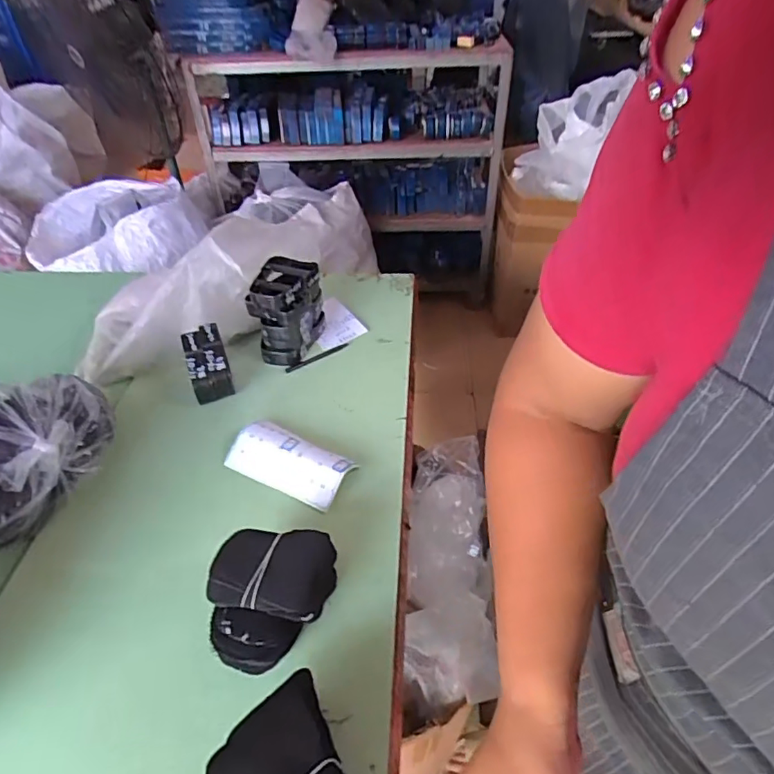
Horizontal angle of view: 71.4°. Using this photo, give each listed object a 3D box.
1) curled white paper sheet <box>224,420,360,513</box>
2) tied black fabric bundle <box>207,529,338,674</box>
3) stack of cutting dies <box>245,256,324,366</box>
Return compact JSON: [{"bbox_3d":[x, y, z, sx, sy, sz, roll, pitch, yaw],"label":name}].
[{"bbox_3d":[-0.151,0.113,0.852,0.204,0.041,0.106,20,47,22],"label":"curled white paper sheet"},{"bbox_3d":[-0.137,0.258,0.652,0.138,0.095,0.145,0,43,2],"label":"tied black fabric bundle"},{"bbox_3d":[-0.191,-0.145,1.037,0.125,0.155,0.135,-3,43,-1],"label":"stack of cutting dies"}]

